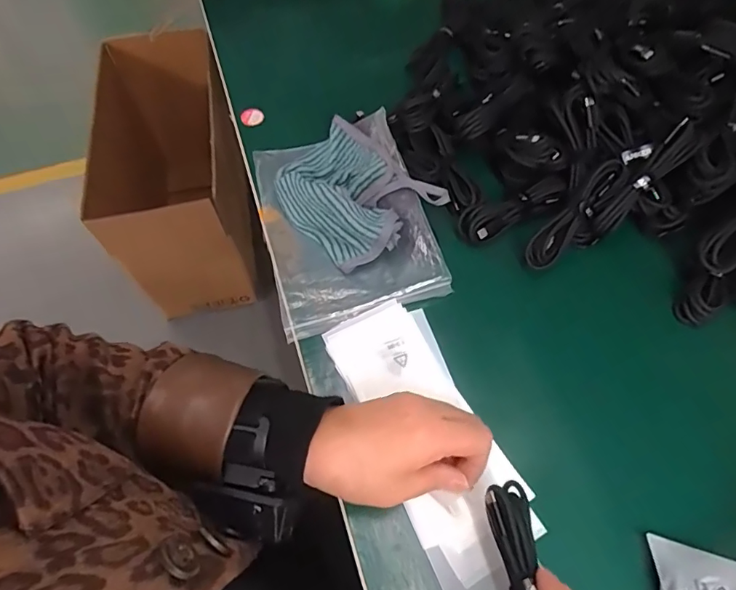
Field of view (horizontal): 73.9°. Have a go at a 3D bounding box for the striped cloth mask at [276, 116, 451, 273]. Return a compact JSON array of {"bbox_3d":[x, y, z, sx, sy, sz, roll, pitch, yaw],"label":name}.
[{"bbox_3d":[-0.017,-0.097,0.457,0.144,0.042,0.111,39,69,20],"label":"striped cloth mask"}]

